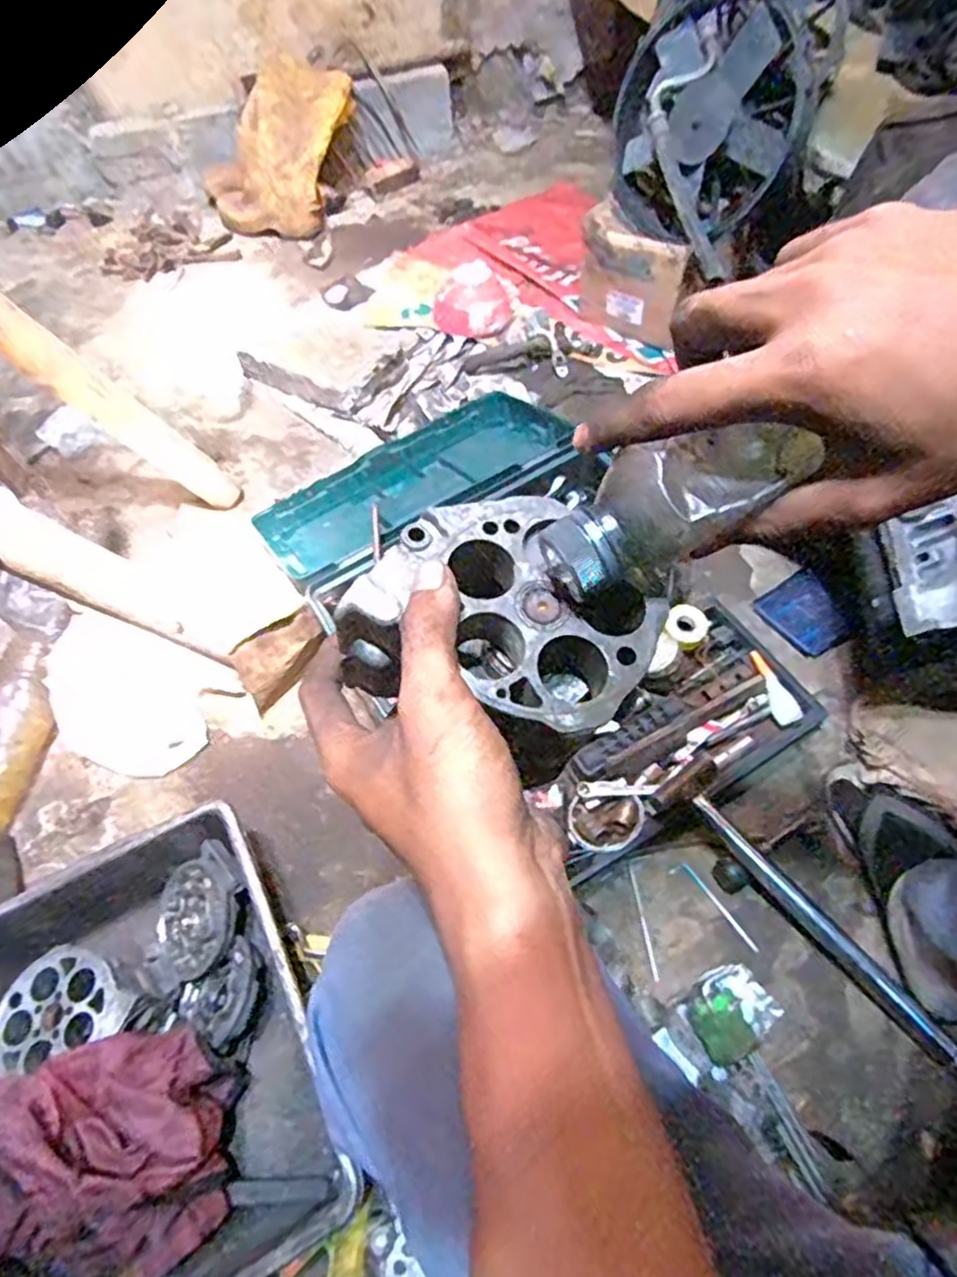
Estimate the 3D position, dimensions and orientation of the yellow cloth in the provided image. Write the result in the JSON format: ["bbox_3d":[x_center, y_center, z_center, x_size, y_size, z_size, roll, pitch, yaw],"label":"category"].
[{"bbox_3d":[-0.441,-1.071,1.559,0.370,0.222,0.290,-14,57,-4],"label":"yellow cloth"}]

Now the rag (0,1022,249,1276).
[{"bbox_3d":[-0.302,0.417,0.571,0.161,0.162,0.171,-8,57,0],"label":"rag"}]

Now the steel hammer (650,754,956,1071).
[{"bbox_3d":[0.327,0.274,0.710,0.079,0.031,0.362,-33,61,-16],"label":"steel hammer"}]

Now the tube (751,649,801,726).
[{"bbox_3d":[0.362,0.060,0.867,0.030,0.011,0.097,-23,59,-10],"label":"tube"}]

